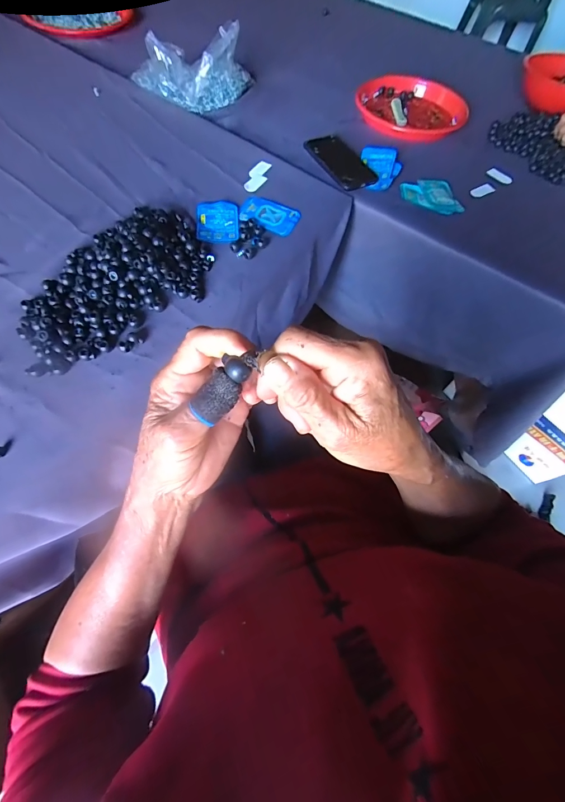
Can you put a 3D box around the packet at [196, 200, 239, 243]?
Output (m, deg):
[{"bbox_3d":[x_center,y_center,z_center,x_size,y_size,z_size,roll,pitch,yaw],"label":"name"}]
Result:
[{"bbox_3d":[-0.104,-0.288,0.559,0.065,0.005,0.096,-5,63,-7],"label":"packet"}]

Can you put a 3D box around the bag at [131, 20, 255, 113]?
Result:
[{"bbox_3d":[-0.181,-0.685,0.706,0.248,0.099,0.141,-8,63,-8],"label":"bag"}]

